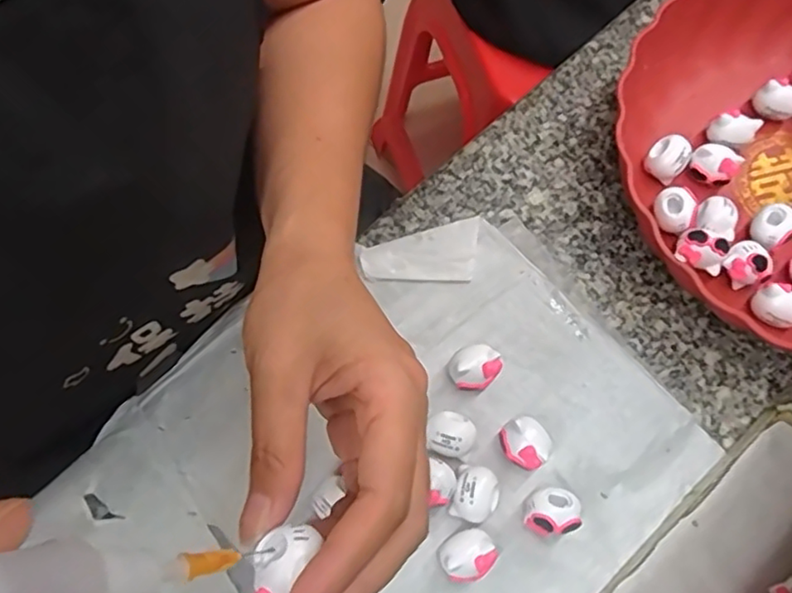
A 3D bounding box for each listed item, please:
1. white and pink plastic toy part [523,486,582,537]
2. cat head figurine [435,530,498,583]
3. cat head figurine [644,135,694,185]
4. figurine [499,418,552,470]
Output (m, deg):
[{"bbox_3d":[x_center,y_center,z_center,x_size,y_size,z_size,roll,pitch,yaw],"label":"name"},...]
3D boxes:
[{"bbox_3d":[0.074,0.103,0.296,0.026,0.017,0.021,1,72,-2],"label":"white and pink plastic toy part"},{"bbox_3d":[0.033,0.122,0.289,0.026,0.019,0.022,-34,76,-12],"label":"cat head figurine"},{"bbox_3d":[0.158,-0.080,0.357,0.020,0.019,0.022,-42,78,-13],"label":"cat head figurine"},{"bbox_3d":[0.064,0.073,0.307,0.021,0.019,0.024,-37,77,-13],"label":"figurine"}]

